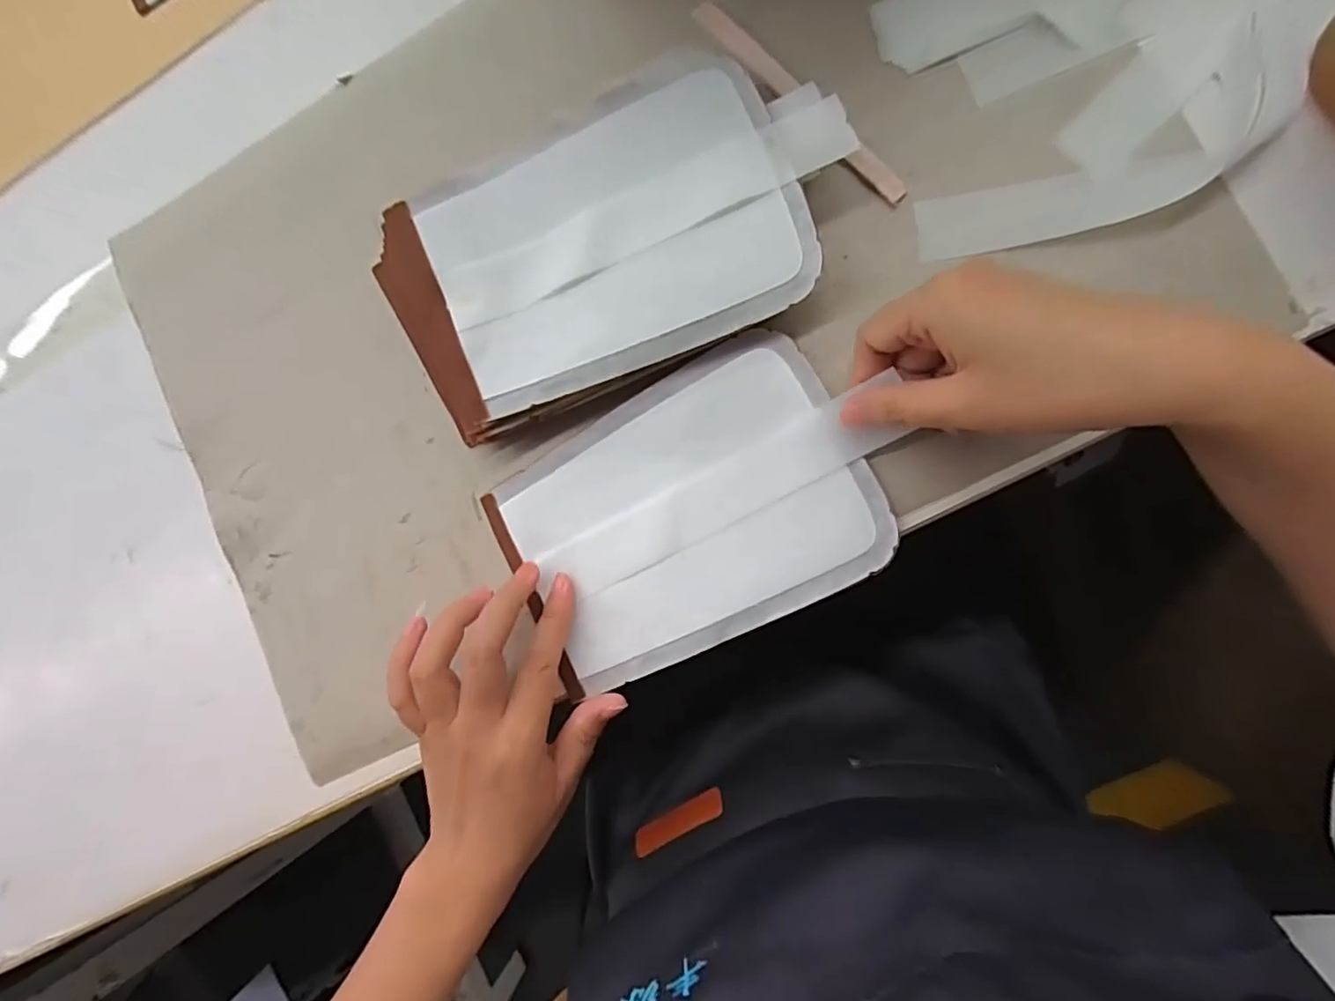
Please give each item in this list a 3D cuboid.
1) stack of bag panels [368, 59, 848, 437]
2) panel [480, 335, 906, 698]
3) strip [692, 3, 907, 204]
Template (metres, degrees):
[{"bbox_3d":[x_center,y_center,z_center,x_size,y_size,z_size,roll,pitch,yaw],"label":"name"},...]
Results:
[{"bbox_3d":[-0.031,-0.125,0.302,0.238,0.034,0.129,-24,85,8],"label":"stack of bag panels"},{"bbox_3d":[0.011,0.009,0.307,0.185,0.008,0.128,-30,84,8],"label":"panel"},{"bbox_3d":[0.066,-0.203,0.302,0.012,0.005,0.146,-43,83,6],"label":"strip"}]

